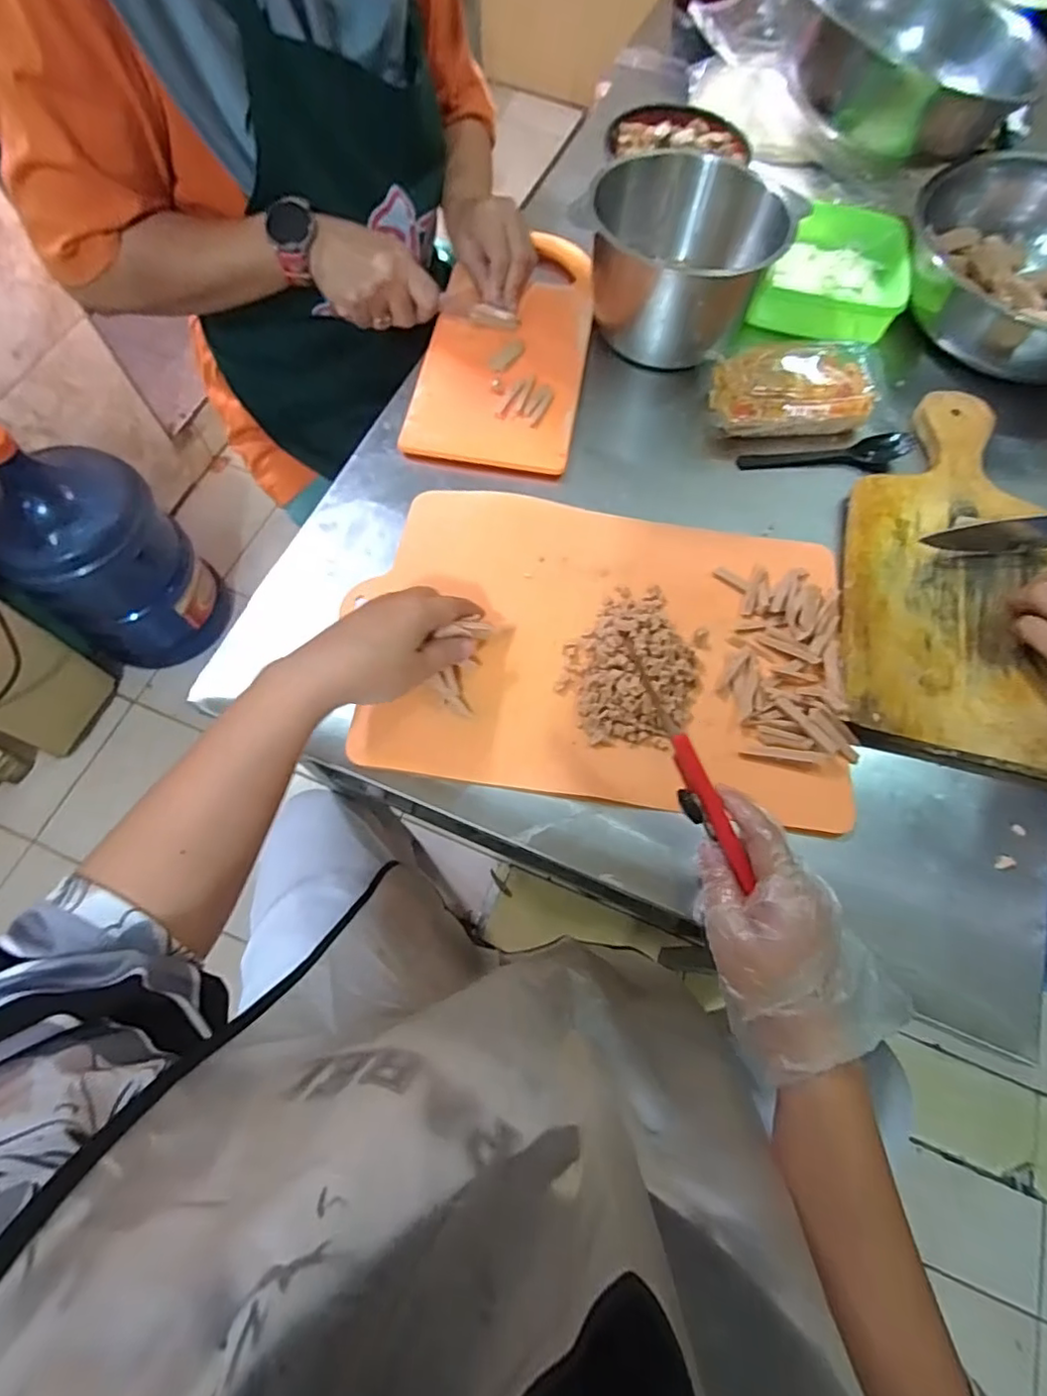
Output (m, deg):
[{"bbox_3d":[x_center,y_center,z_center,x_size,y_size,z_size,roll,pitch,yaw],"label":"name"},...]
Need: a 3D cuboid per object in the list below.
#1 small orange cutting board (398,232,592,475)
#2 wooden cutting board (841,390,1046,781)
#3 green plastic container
[{"bbox_3d":[-0.013,-0.322,0.556,0.143,0.019,0.264,9,72,5],"label":"small orange cutting board"},{"bbox_3d":[0.345,-0.111,0.463,0.174,0.012,0.329,12,72,6],"label":"wooden cutting board"},{"bbox_3d":[0.306,-0.419,0.594,0.128,0.038,0.156,17,68,5],"label":"green plastic container"}]

